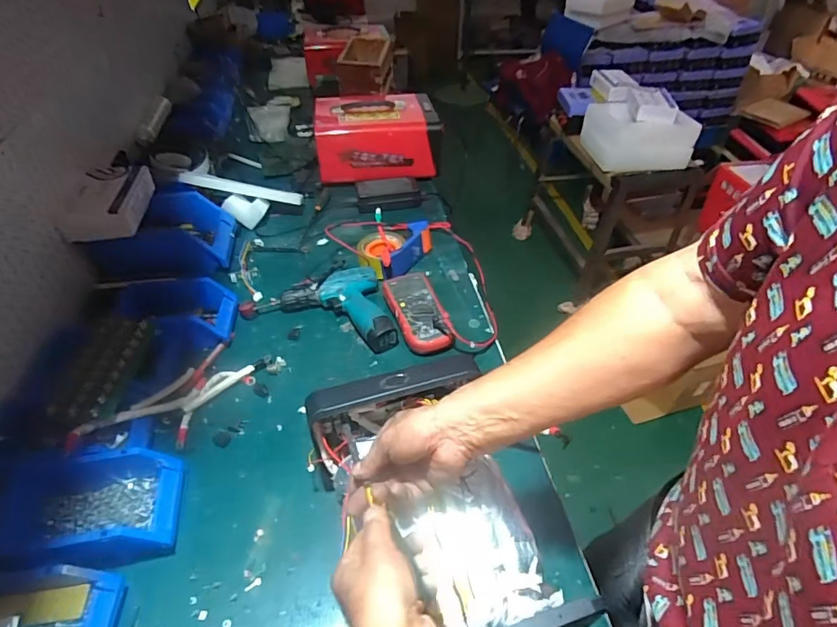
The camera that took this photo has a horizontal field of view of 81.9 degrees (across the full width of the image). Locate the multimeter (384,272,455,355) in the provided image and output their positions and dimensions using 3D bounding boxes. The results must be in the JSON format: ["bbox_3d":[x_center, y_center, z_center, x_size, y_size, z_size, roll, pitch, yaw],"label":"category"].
[{"bbox_3d":[-0.001,-0.001,0.874,0.084,0.044,0.177,-13,46,-14],"label":"multimeter"}]

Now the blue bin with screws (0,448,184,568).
[{"bbox_3d":[-0.399,0.243,0.586,0.197,0.090,0.122,-8,45,-10],"label":"blue bin with screws"}]

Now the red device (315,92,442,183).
[{"bbox_3d":[-0.105,-0.448,1.236,0.301,0.156,0.184,-5,44,-7],"label":"red device"}]

